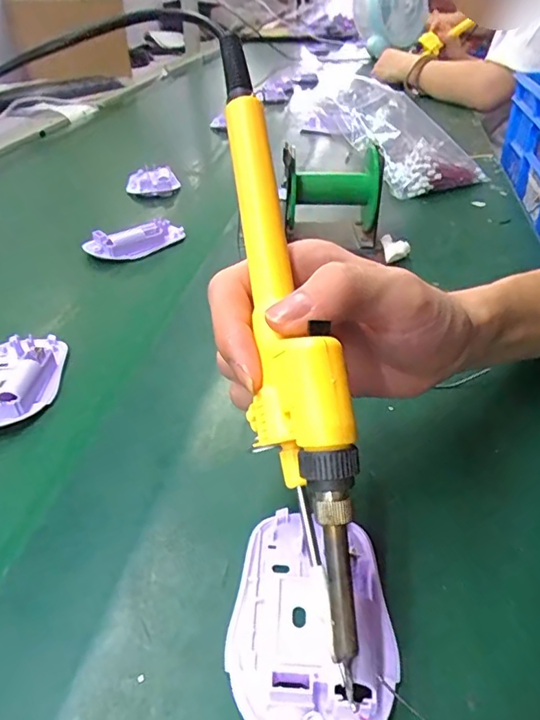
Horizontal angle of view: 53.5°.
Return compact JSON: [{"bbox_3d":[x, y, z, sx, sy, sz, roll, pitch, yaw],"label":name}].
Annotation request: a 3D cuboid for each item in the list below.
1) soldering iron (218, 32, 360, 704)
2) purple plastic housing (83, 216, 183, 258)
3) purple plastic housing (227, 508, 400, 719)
[{"bbox_3d":[0.003,-0.016,0.194,0.026,0.031,0.231,-8,72,-11],"label":"soldering iron"},{"bbox_3d":[-0.128,-0.118,0.514,0.095,0.022,0.038,-25,42,-31],"label":"purple plastic housing"},{"bbox_3d":[0.017,0.103,0.213,0.062,0.009,0.092,4,36,5],"label":"purple plastic housing"}]

